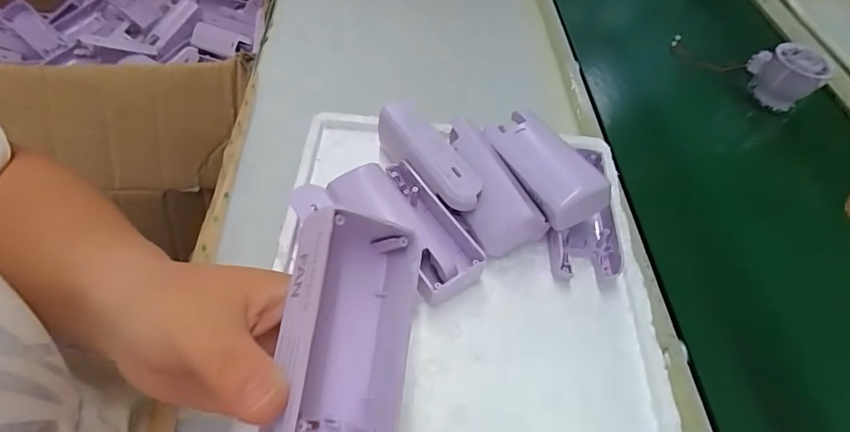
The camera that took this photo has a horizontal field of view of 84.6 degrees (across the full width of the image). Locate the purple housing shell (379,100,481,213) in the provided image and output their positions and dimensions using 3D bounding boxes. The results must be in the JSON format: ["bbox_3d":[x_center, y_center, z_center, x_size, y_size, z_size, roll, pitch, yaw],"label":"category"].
[{"bbox_3d":[0.004,-0.043,0.338,0.034,0.023,0.100,-31,64,-26],"label":"purple housing shell"}]

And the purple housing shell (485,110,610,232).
[{"bbox_3d":[0.084,-0.040,0.335,0.040,0.028,0.100,-21,60,-20],"label":"purple housing shell"}]

